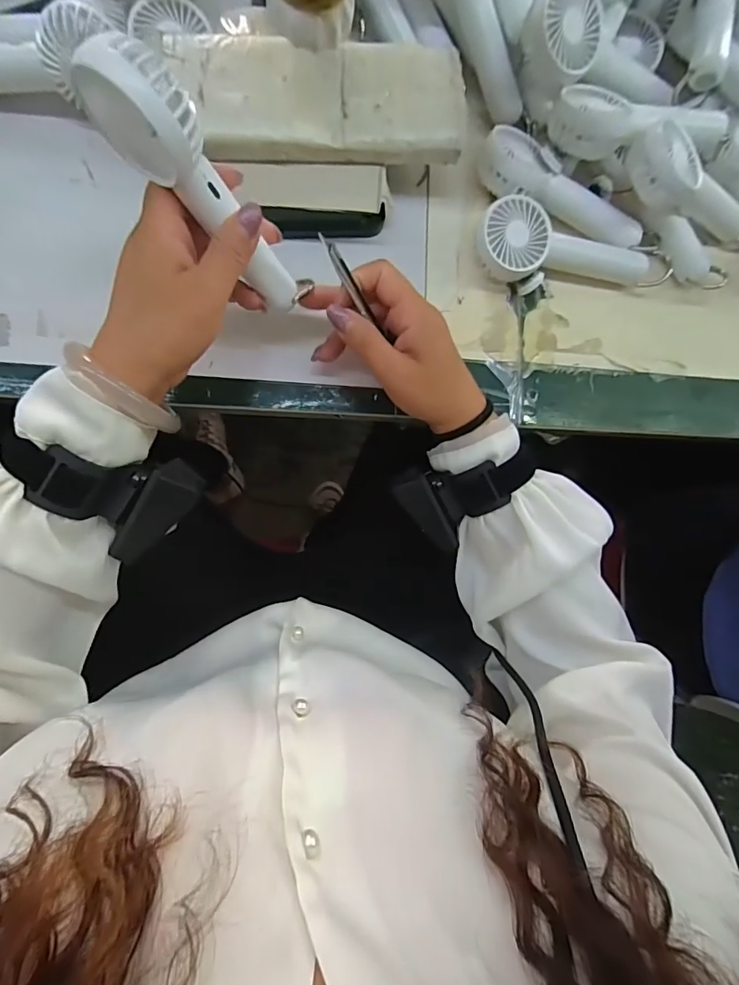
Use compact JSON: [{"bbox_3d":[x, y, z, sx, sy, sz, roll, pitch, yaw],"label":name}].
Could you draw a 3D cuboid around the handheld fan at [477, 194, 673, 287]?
[{"bbox_3d":[0.164,-0.195,0.376,0.164,0.033,0.053,3,88,-7],"label":"handheld fan"}]

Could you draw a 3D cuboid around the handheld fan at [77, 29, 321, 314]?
[{"bbox_3d":[-0.089,-0.166,0.263,0.047,0.153,0.031,30,83,35],"label":"handheld fan"}]

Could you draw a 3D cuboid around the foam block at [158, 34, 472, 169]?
[{"bbox_3d":[-0.030,-0.275,0.323,0.192,0.014,0.080,-8,93,-8],"label":"foam block"}]

